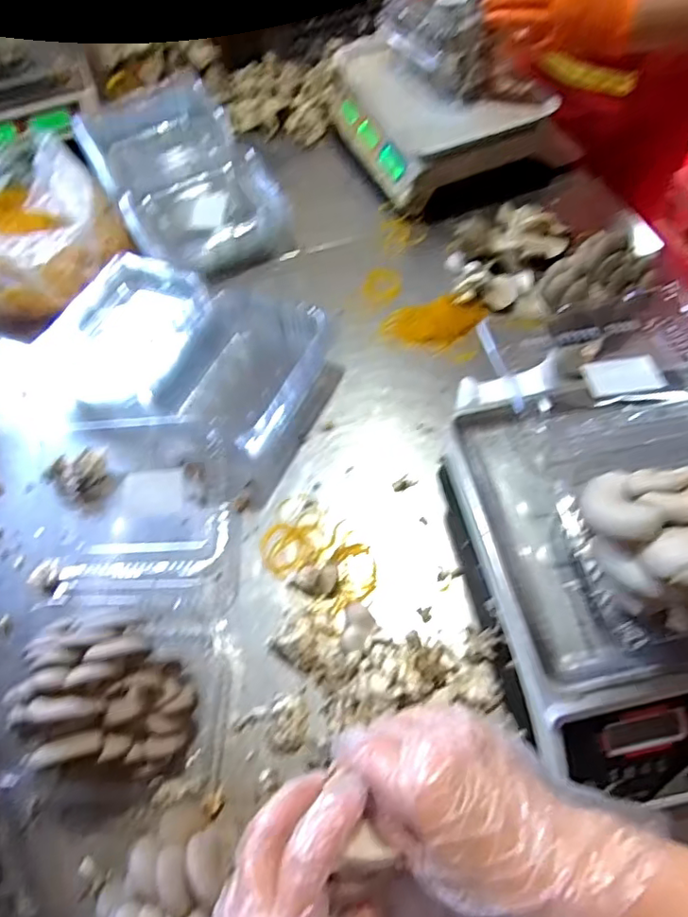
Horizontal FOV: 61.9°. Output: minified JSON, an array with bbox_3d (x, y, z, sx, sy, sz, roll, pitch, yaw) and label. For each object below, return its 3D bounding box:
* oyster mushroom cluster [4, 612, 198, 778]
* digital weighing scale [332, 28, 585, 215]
[{"bbox_3d":[-0.202,0.192,0.477,0.139,0.099,0.121,4,60,6],"label":"oyster mushroom cluster"},{"bbox_3d":[0.156,-0.524,0.843,0.313,0.109,0.271,-19,60,-7],"label":"digital weighing scale"}]

